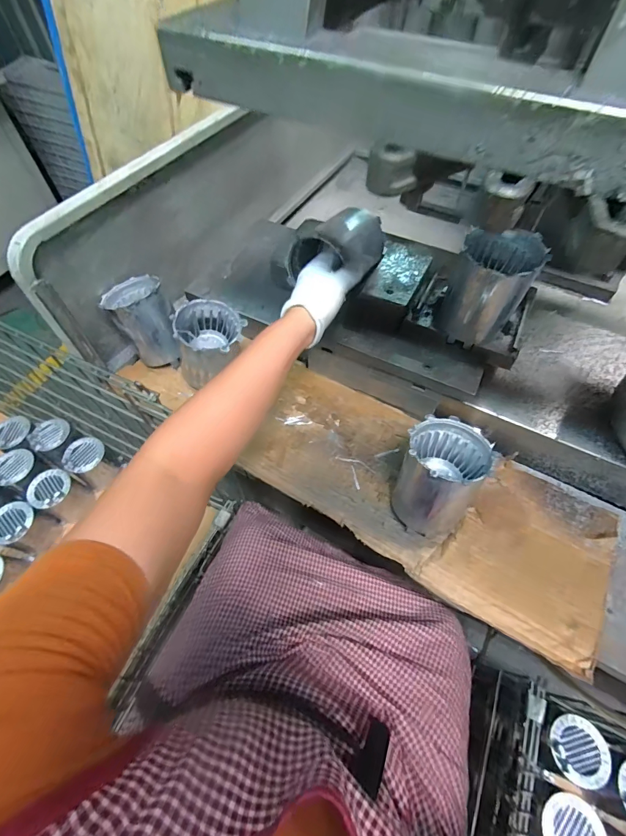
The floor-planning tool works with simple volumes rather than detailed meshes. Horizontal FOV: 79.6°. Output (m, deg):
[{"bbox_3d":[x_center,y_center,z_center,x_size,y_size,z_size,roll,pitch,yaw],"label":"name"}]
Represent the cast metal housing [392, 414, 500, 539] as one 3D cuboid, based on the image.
[{"bbox_3d":[0.154,0.072,0.458,0.102,0.121,0.112,0,59,0],"label":"cast metal housing"}]

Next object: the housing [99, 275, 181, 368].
[{"bbox_3d":[-0.264,-0.150,0.614,0.089,0.128,0.092,-25,45,-7],"label":"housing"}]

